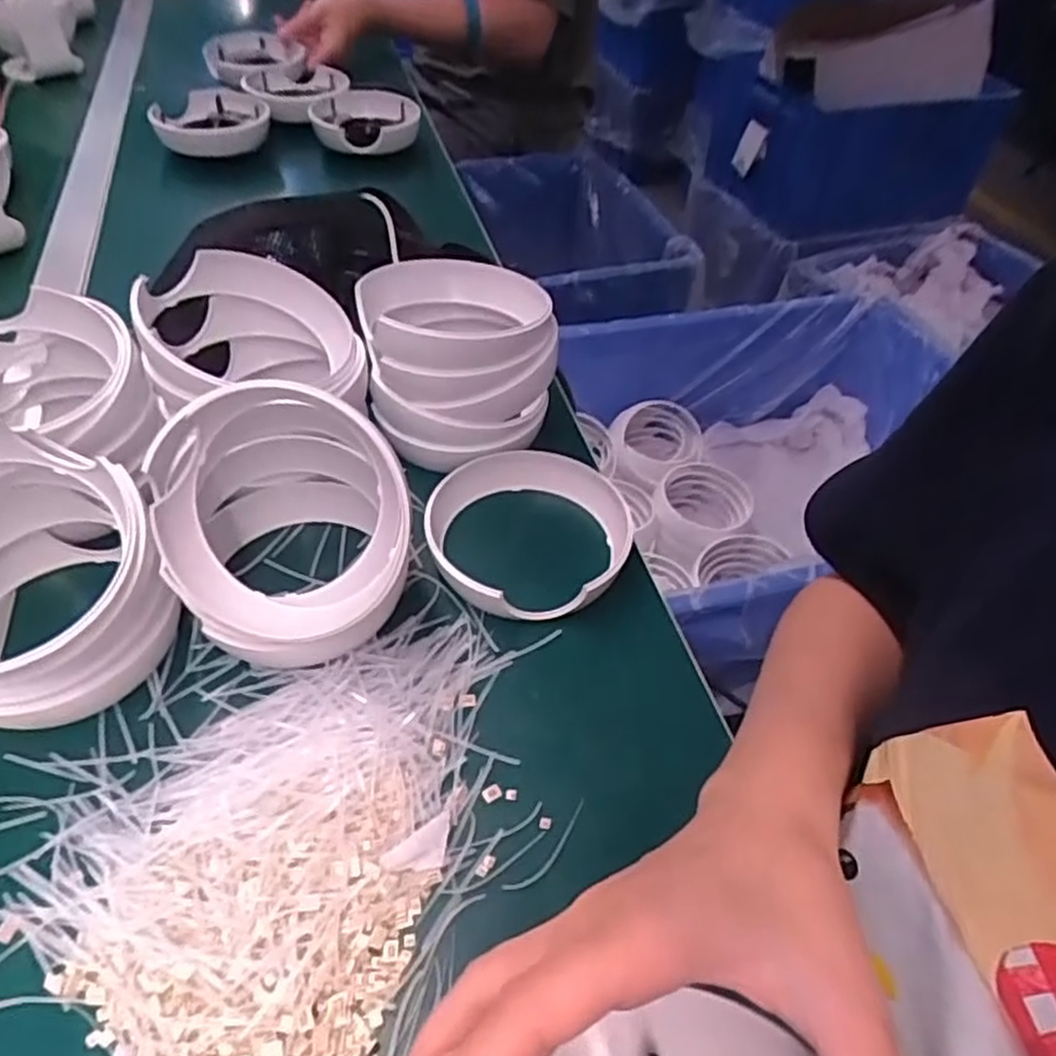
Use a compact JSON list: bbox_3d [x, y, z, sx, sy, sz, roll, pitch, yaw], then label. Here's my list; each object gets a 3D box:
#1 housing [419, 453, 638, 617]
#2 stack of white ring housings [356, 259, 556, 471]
[{"bbox_3d":[0.003,-0.003,0.433,0.122,0.029,0.117,2,47,-3],"label":"housing"},{"bbox_3d":[-0.045,-0.110,0.482,0.114,0.093,0.116,-8,48,-11],"label":"stack of white ring housings"}]

